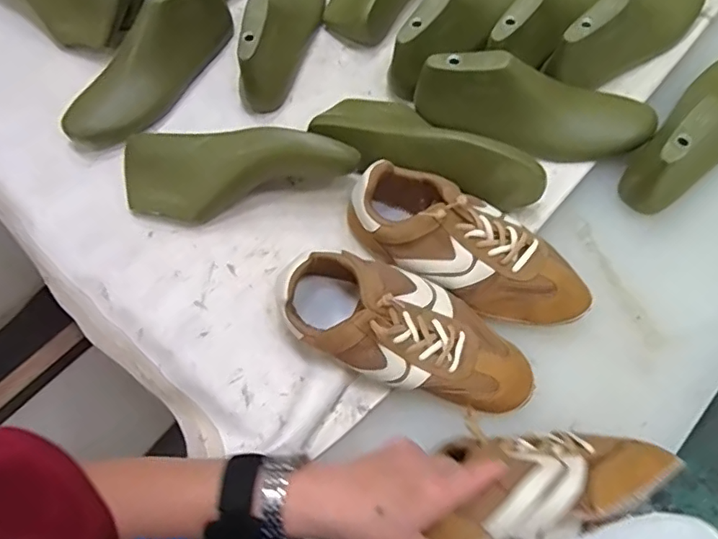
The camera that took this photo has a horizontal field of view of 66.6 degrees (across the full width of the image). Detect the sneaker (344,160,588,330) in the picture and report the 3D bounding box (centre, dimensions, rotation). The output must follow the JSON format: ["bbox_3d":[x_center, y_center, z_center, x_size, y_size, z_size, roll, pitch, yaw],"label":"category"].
[{"bbox_3d":[0.110,-0.023,0.552,0.242,0.078,0.098,31,69,15],"label":"sneaker"}]

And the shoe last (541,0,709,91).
[{"bbox_3d":[0.338,-0.297,0.661,0.258,0.088,0.079,-38,69,-15],"label":"shoe last"}]

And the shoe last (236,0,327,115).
[{"bbox_3d":[-0.091,-0.324,0.691,0.076,0.095,0.243,6,65,5],"label":"shoe last"}]

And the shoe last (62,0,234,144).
[{"bbox_3d":[-0.258,-0.262,0.674,0.077,0.089,0.254,32,69,16],"label":"shoe last"}]

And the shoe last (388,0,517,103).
[{"bbox_3d":[0.144,-0.320,0.681,0.090,0.097,0.273,30,71,14],"label":"shoe last"}]

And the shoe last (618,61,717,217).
[{"bbox_3d":[0.391,-0.165,0.597,0.083,0.094,0.261,40,72,19],"label":"shoe last"}]

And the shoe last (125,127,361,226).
[{"bbox_3d":[-0.134,-0.100,0.595,0.254,0.076,0.083,8,65,6],"label":"shoe last"}]

